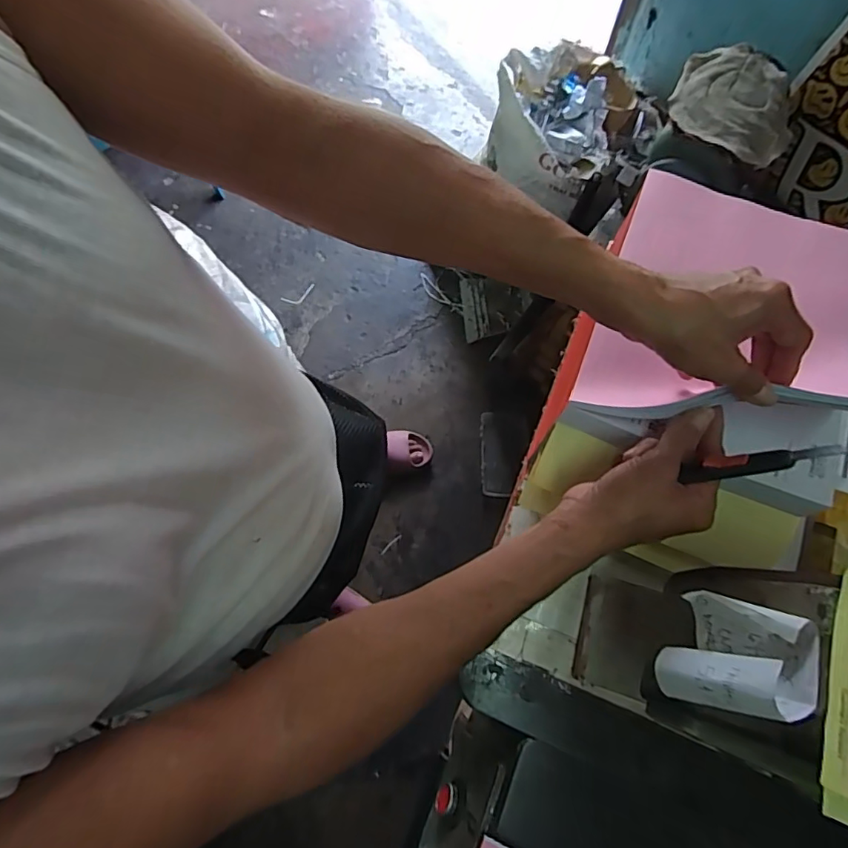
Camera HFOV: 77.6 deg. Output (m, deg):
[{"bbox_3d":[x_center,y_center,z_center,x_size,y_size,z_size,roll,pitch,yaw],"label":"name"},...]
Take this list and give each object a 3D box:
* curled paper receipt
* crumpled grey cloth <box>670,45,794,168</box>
[{"bbox_3d":[0.179,0.134,0.303,0.029,0.075,0.062,47,64,-8],"label":"curled paper receipt"},{"bbox_3d":[0.455,-0.468,0.767,0.182,0.038,0.189,33,72,11],"label":"crumpled grey cloth"}]

